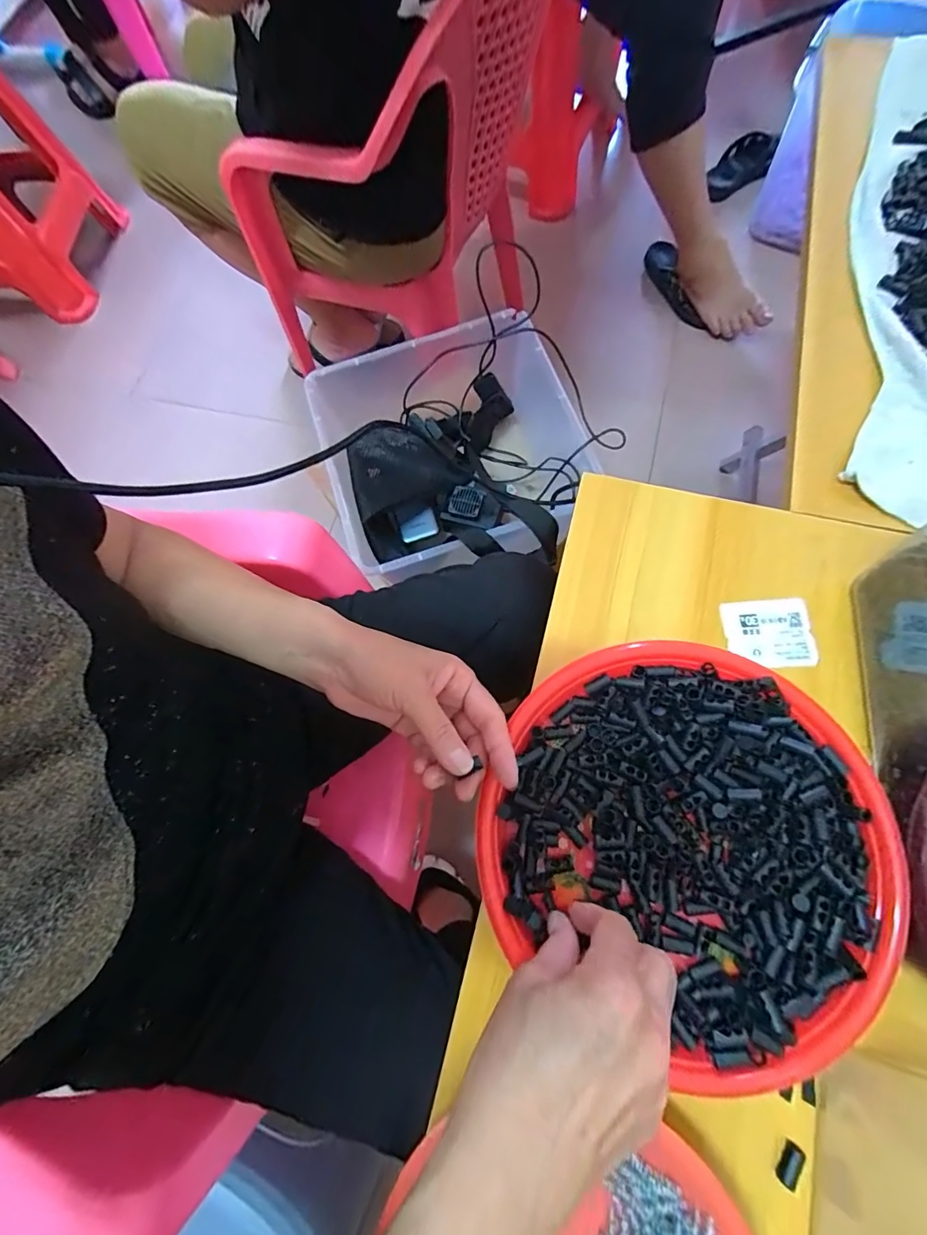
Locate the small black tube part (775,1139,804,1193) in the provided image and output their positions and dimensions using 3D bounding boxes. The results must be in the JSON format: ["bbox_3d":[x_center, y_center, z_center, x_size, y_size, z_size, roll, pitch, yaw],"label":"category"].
[{"bbox_3d":[0.179,0.299,0.256,0.009,0.006,0.019,29,78,13],"label":"small black tube part"}]

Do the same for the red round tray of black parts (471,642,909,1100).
[{"bbox_3d":[0.137,0.131,0.295,0.229,0.032,0.218,-1,75,2],"label":"red round tray of black parts"}]

